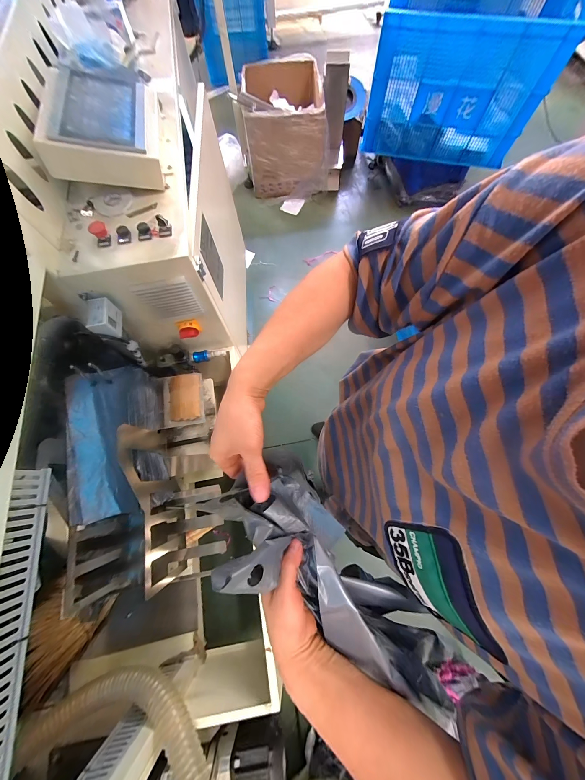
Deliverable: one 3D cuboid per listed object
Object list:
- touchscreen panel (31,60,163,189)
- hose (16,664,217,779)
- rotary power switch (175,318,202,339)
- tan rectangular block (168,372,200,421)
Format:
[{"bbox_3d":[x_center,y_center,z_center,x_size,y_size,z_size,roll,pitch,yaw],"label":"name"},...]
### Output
[{"bbox_3d":[-0.447,-0.642,0.619,0.228,0.084,0.322,-6,74,-20],"label":"touchscreen panel"},{"bbox_3d":[-0.341,0.836,0.603,0.591,0.138,0.220,11,70,22],"label":"hose"},{"bbox_3d":[-0.325,-0.194,0.818,0.068,0.054,0.033,-11,70,-2],"label":"rotary power switch"},{"bbox_3d":[-0.334,0.020,0.808,0.090,0.017,0.142,-9,70,-2],"label":"tan rectangular block"}]

